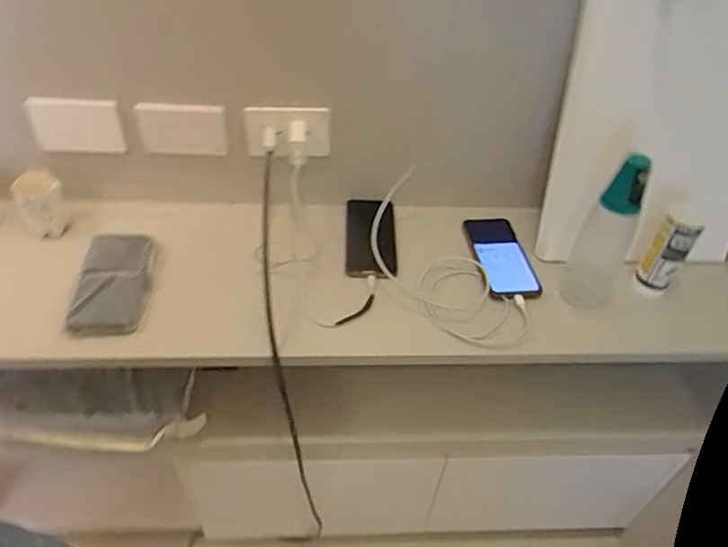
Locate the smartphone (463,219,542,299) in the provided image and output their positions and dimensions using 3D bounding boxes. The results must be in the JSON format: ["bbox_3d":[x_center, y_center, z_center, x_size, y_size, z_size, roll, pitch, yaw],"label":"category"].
[{"bbox_3d":[0.205,-0.028,0.861,0.073,0.012,0.174,-3,45,-8],"label":"smartphone"}]

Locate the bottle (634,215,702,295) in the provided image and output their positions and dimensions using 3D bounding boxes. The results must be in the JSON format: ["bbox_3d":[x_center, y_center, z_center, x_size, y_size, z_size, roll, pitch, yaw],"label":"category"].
[{"bbox_3d":[0.415,-0.028,0.787,0.047,0.119,0.055,28,49,22],"label":"bottle"}]

